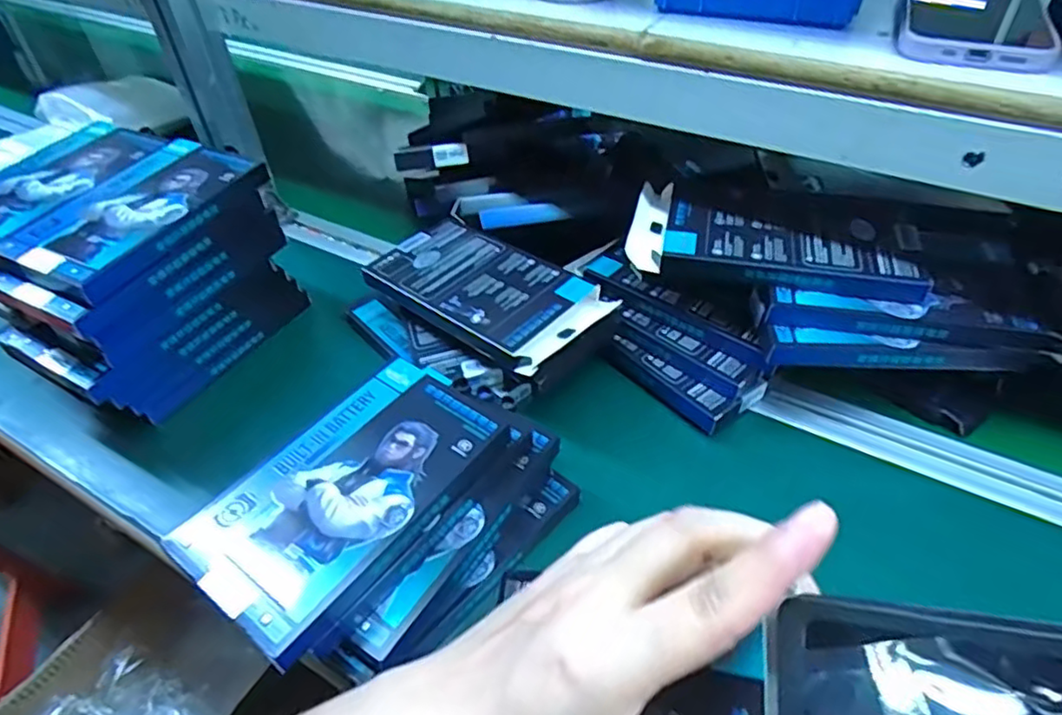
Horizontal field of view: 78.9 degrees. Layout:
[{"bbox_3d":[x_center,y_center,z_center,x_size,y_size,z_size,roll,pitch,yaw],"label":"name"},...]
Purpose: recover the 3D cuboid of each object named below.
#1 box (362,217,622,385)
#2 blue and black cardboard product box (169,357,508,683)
[{"bbox_3d":[-0.033,-0.054,0.491,0.180,0.020,0.100,29,52,29],"label":"box"},{"bbox_3d":[-0.098,0.071,0.351,0.091,0.021,0.162,27,51,27],"label":"blue and black cardboard product box"}]

